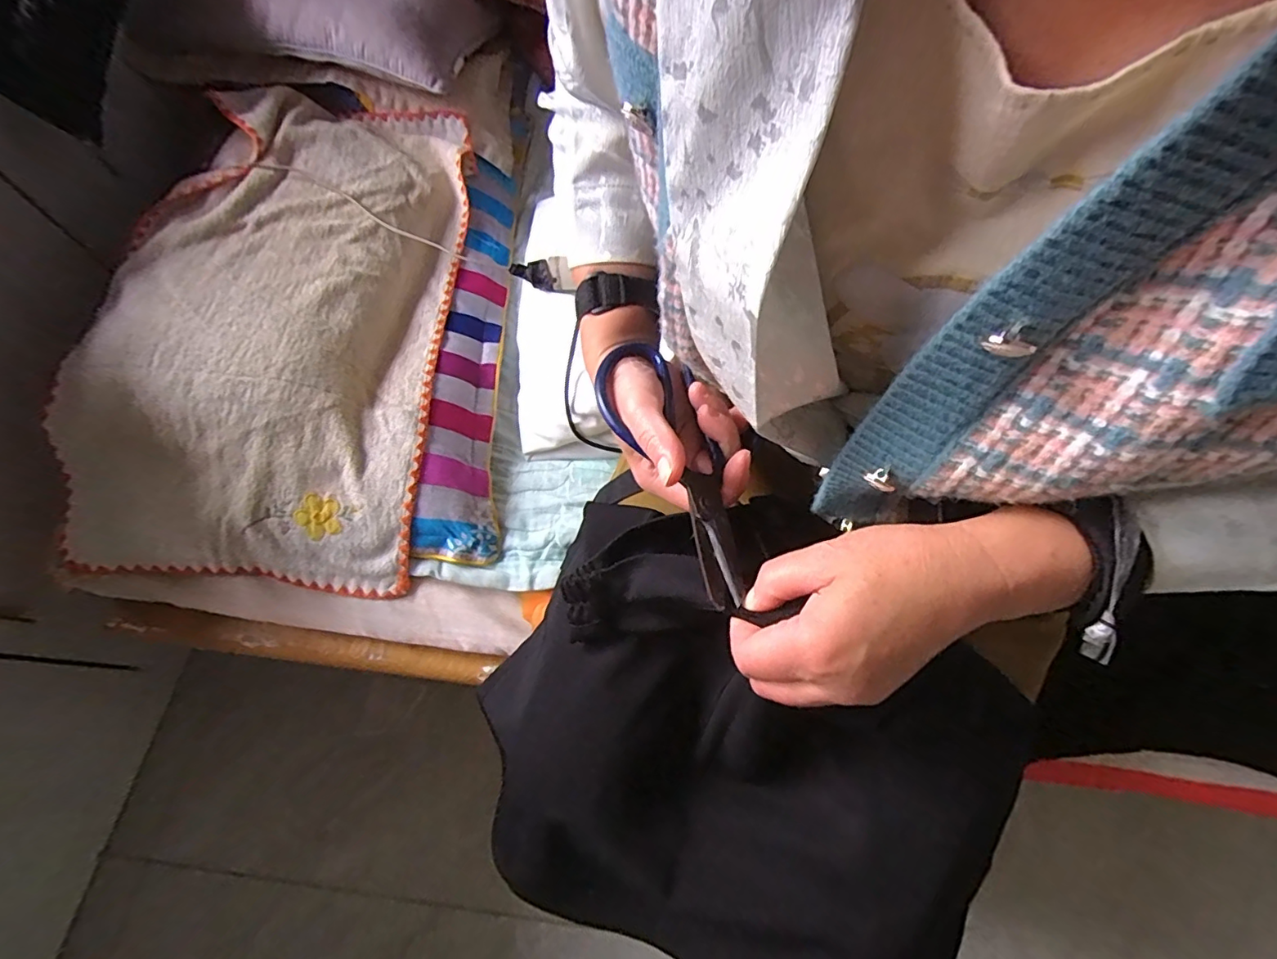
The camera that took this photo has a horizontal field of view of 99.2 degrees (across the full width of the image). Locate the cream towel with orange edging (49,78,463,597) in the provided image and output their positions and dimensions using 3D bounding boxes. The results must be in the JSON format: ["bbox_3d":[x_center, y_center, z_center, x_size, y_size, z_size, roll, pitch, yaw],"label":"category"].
[{"bbox_3d":[-0.370,-0.186,0.583,0.309,0.115,0.583,7,73,-16],"label":"cream towel with orange edging"}]

